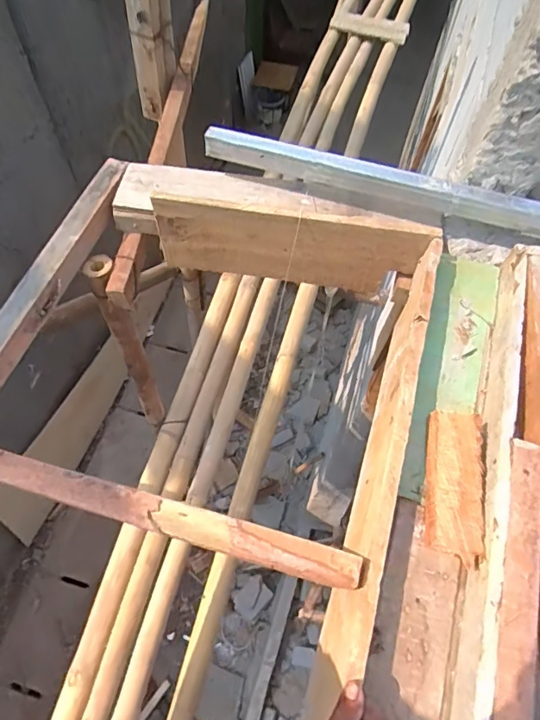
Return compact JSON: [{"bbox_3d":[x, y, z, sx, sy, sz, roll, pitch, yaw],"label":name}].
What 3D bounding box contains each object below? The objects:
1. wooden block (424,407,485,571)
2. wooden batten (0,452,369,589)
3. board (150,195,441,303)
[{"bbox_3d":[0.227,0.151,0.597,0.061,0.027,0.180,12,62,3],"label":"wooden block"},{"bbox_3d":[-0.406,0.097,0.555,1.038,0.023,0.040,14,63,6],"label":"wooden batten"},{"bbox_3d":[0.031,-0.188,0.814,0.429,0.165,0.030,7,62,1],"label":"board"}]

